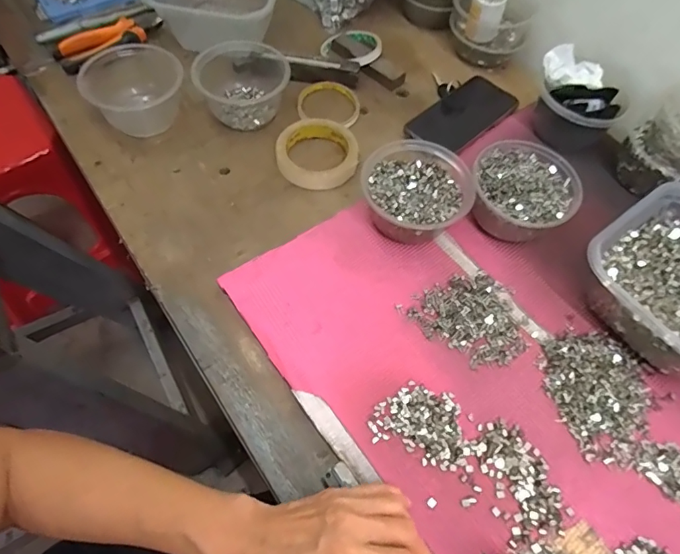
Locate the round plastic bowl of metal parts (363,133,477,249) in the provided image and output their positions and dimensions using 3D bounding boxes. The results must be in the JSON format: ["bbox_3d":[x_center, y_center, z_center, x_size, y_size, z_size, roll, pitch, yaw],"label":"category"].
[{"bbox_3d":[0.080,-0.090,0.513,0.111,0.059,0.114,1,61,-2],"label":"round plastic bowl of metal parts"}]

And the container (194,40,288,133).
[{"bbox_3d":[-0.125,-0.256,0.605,0.112,0.064,0.117,1,61,-2],"label":"container"}]

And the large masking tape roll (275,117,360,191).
[{"bbox_3d":[-0.028,-0.155,0.574,0.097,0.022,0.099,1,61,-2],"label":"large masking tape roll"}]

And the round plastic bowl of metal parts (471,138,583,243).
[{"bbox_3d":[0.201,-0.092,0.521,0.109,0.062,0.116,1,61,-2],"label":"round plastic bowl of metal parts"}]

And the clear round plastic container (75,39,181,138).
[{"bbox_3d":[-0.253,-0.224,0.574,0.104,0.062,0.112,1,61,-2],"label":"clear round plastic container"}]

